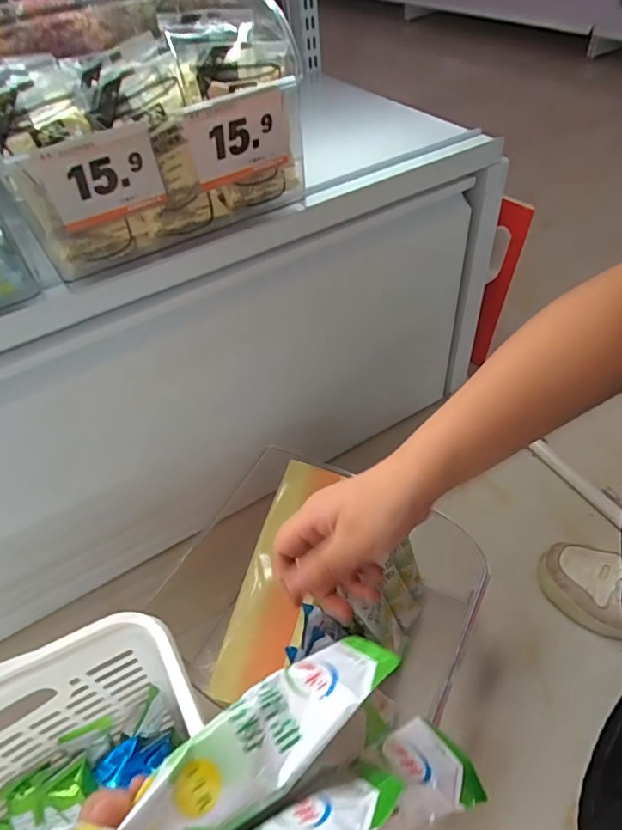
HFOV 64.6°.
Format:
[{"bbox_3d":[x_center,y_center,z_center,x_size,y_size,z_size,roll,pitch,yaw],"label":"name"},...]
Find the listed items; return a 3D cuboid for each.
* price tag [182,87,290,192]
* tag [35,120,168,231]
[{"bbox_3d":[-0.056,-0.221,0.394,0.082,0.061,0.007,-27,54,-14],"label":"price tag"},{"bbox_3d":[-0.152,-0.174,0.364,0.080,0.054,0.006,-26,51,-15],"label":"tag"}]

